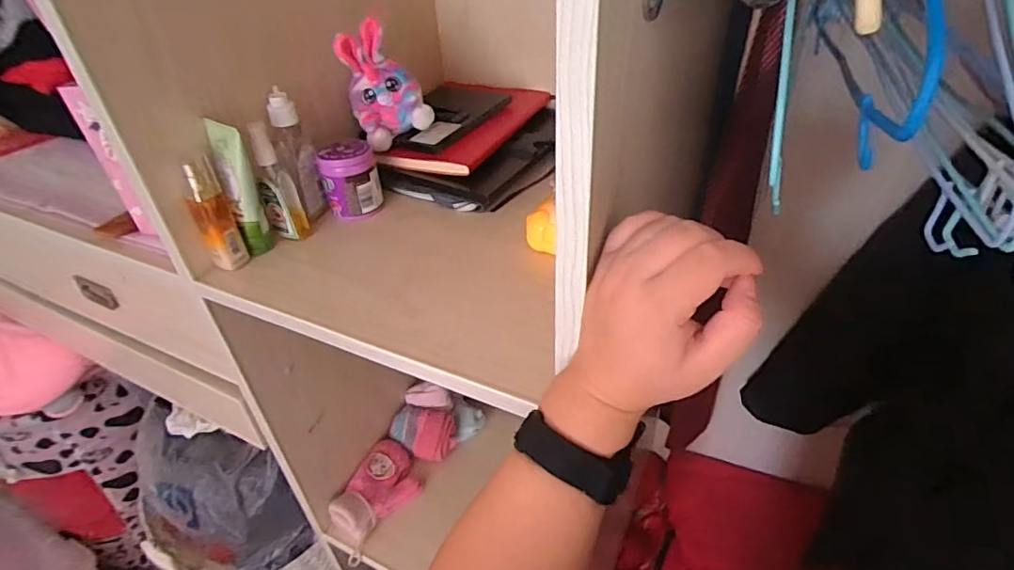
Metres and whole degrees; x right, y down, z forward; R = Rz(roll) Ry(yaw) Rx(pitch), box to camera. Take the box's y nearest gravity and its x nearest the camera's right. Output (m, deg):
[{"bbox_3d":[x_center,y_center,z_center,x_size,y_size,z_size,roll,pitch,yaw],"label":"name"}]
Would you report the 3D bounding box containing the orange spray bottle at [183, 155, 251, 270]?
[{"bbox_3d":[-0.285,-0.068,0.528,0.034,0.110,0.026,-22,41,-23],"label":"orange spray bottle"}]

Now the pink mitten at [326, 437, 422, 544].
[{"bbox_3d":[-0.220,0.336,0.900,0.157,0.044,0.106,-29,85,-42],"label":"pink mitten"}]

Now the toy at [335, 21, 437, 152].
[{"bbox_3d":[-0.142,-0.233,0.633,0.083,0.123,0.061,-18,40,-18],"label":"toy"}]

